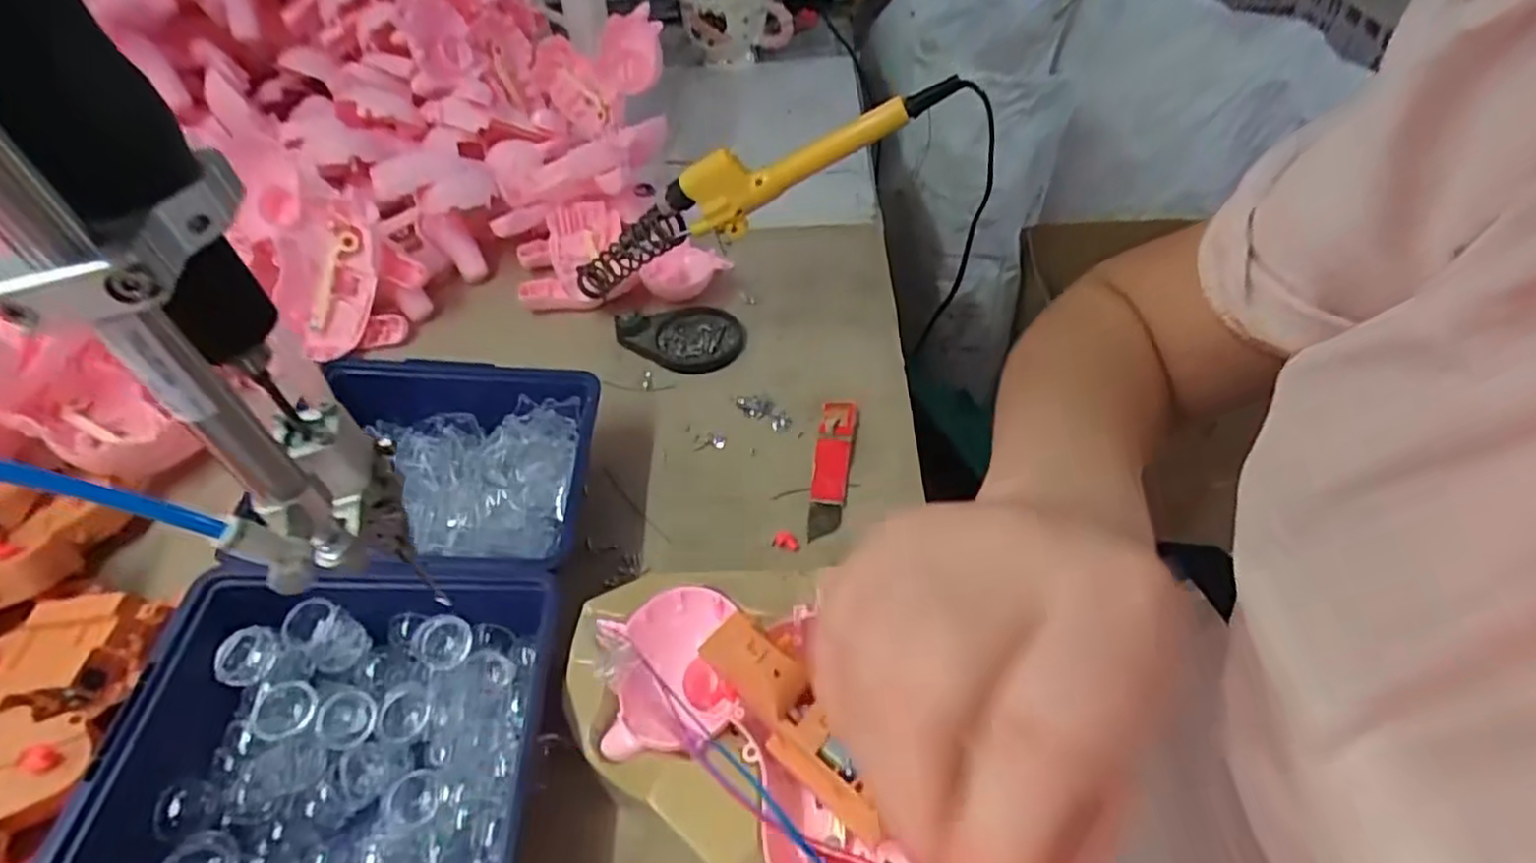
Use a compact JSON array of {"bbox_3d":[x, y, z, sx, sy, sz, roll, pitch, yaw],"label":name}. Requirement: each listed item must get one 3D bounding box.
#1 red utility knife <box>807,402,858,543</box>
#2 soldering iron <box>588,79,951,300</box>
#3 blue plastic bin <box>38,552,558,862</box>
[{"bbox_3d":[0.040,0.019,0.452,0.022,0.012,0.105,6,43,8],"label":"red utility knife"},{"bbox_3d":[-0.022,-0.150,0.445,0.269,0.051,0.034,-19,36,25],"label":"soldering iron"},{"bbox_3d":[-0.178,0.137,0.314,0.157,0.071,0.143,-2,41,0],"label":"blue plastic bin"}]

